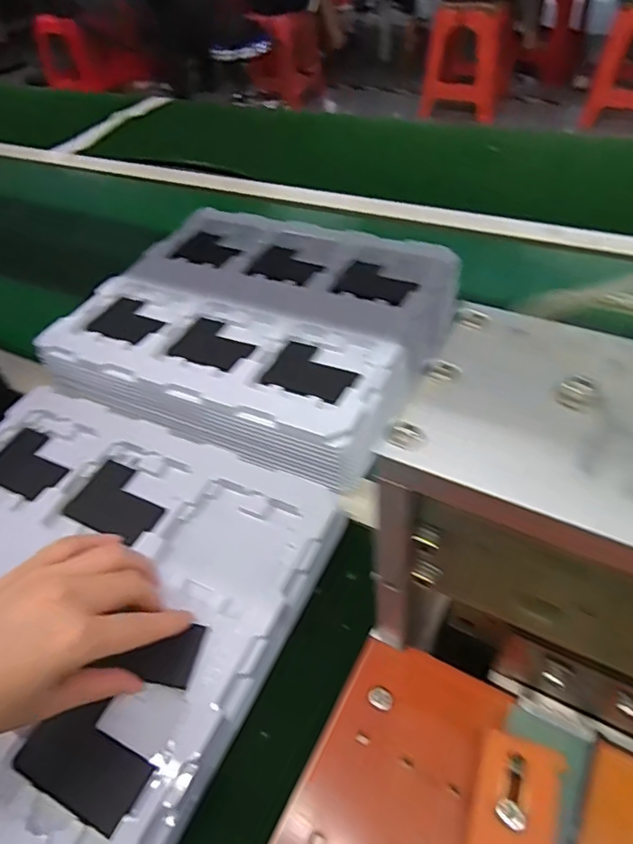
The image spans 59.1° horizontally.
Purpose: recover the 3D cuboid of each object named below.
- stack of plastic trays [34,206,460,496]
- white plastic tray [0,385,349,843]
[{"bbox_3d":[-0.056,-0.106,0.542,0.330,0.051,0.300,19,53,22],"label":"stack of plastic trays"},{"bbox_3d":[-0.177,0.111,0.387,0.307,0.048,0.269,19,48,20],"label":"white plastic tray"}]

